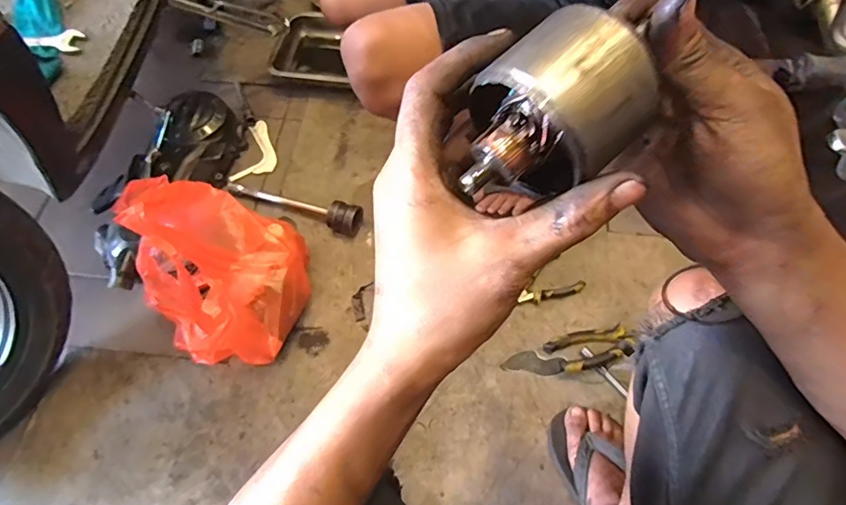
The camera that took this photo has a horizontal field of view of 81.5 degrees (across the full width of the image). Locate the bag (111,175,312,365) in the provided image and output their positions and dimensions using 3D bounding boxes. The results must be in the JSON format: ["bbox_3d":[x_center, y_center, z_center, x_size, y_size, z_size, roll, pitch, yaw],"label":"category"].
[{"bbox_3d":[-0.307,0.010,0.726,0.234,0.257,0.245,9,62,5],"label":"bag"}]

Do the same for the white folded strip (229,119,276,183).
[{"bbox_3d":[-0.325,-0.203,0.984,0.075,0.006,0.160,9,56,-1],"label":"white folded strip"}]

